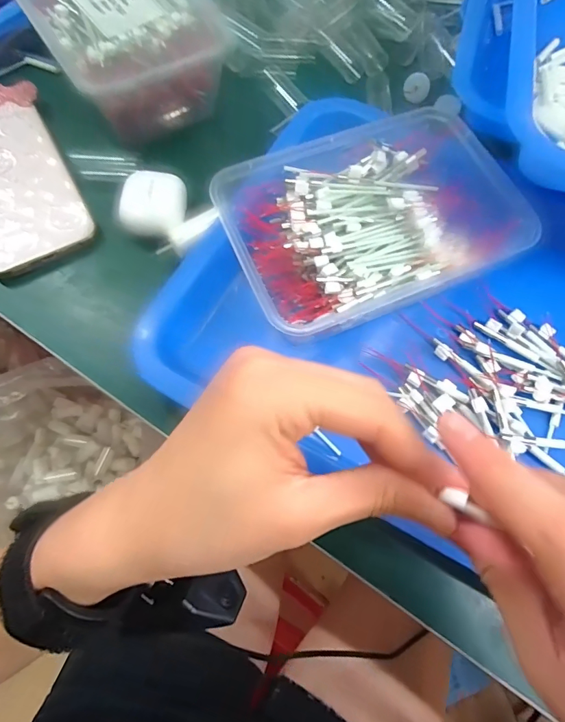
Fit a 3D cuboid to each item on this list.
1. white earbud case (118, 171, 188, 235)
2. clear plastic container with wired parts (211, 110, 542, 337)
[{"bbox_3d":[-0.091,-0.111,0.309,0.045,0.029,0.044,11,69,2],"label":"white earbud case"},{"bbox_3d":[0.051,-0.083,0.274,0.166,0.062,0.113,-19,71,-9],"label":"clear plastic container with wired parts"}]

